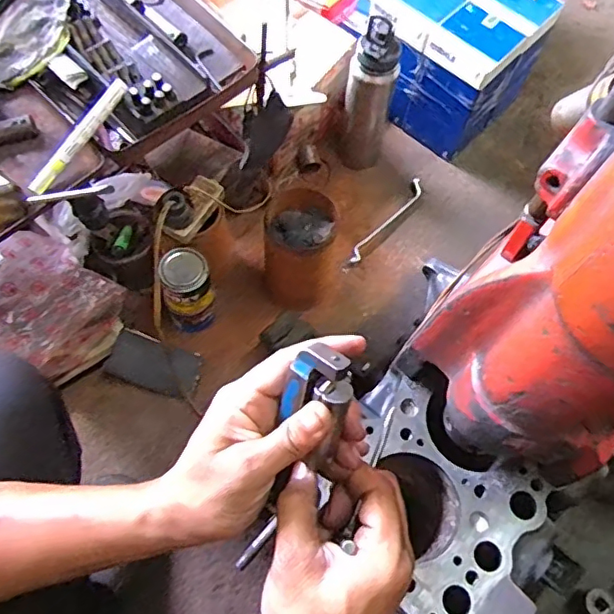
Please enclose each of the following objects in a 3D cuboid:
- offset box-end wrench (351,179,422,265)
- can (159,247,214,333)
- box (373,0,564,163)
[{"bbox_3d":[0.144,-0.151,1.003,0.027,0.017,0.218,35,68,13],"label":"offset box-end wrench"},{"bbox_3d":[-0.180,-0.022,0.849,0.069,0.158,0.067,1,65,-3],"label":"can"},{"bbox_3d":[0.268,-0.469,1.044,0.244,0.217,0.243,38,69,14],"label":"box"}]

